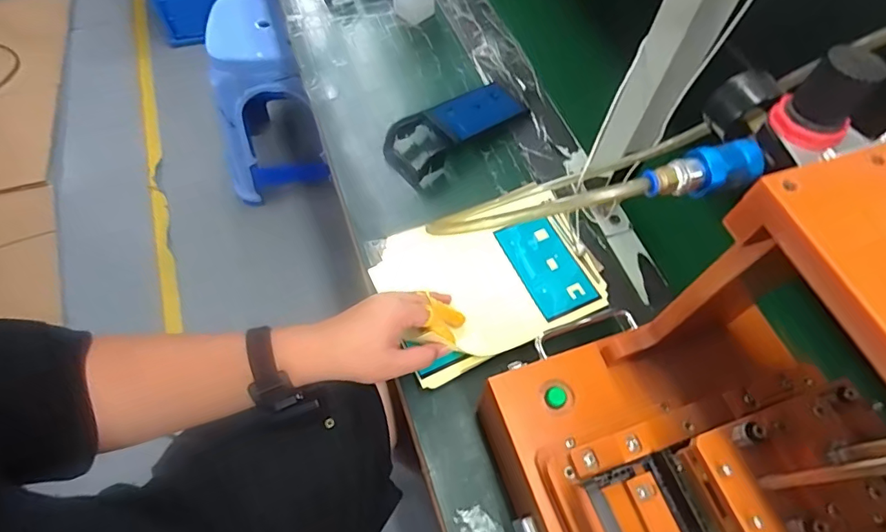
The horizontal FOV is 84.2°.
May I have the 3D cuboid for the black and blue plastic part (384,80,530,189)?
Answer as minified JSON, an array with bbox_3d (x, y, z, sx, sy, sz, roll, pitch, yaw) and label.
[{"bbox_3d":[0.019,-0.193,0.683,0.205,0.046,0.083,-33,67,-19],"label":"black and blue plastic part"}]

